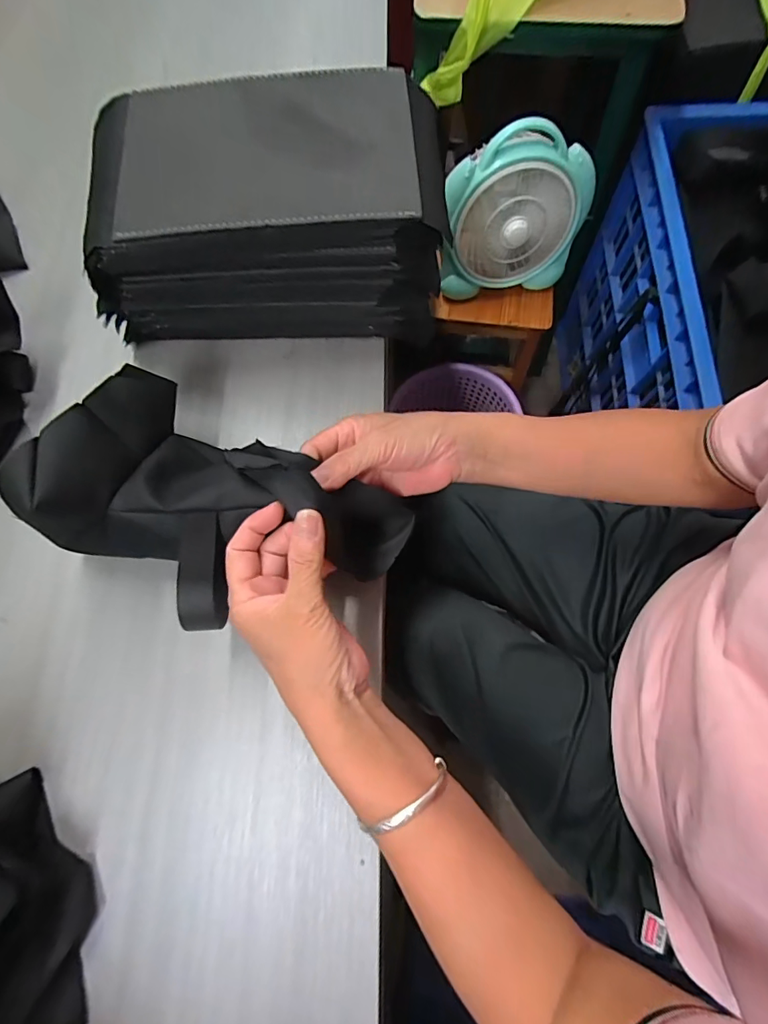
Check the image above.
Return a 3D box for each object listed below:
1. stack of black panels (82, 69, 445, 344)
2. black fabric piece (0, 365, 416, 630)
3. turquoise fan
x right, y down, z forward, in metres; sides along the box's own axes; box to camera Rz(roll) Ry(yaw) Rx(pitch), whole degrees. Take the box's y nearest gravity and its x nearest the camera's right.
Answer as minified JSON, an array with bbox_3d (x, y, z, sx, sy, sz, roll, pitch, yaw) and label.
[{"bbox_3d":[-0.098,-0.251,0.416,0.292,0.179,0.155,-2,73,1],"label":"stack of black panels"},{"bbox_3d":[-0.109,-0.007,0.340,0.261,0.099,0.168,14,73,-8],"label":"black fabric piece"},{"bbox_3d":[0.205,-0.470,0.752,0.234,0.228,0.085,-7,73,0],"label":"turquoise fan"}]

